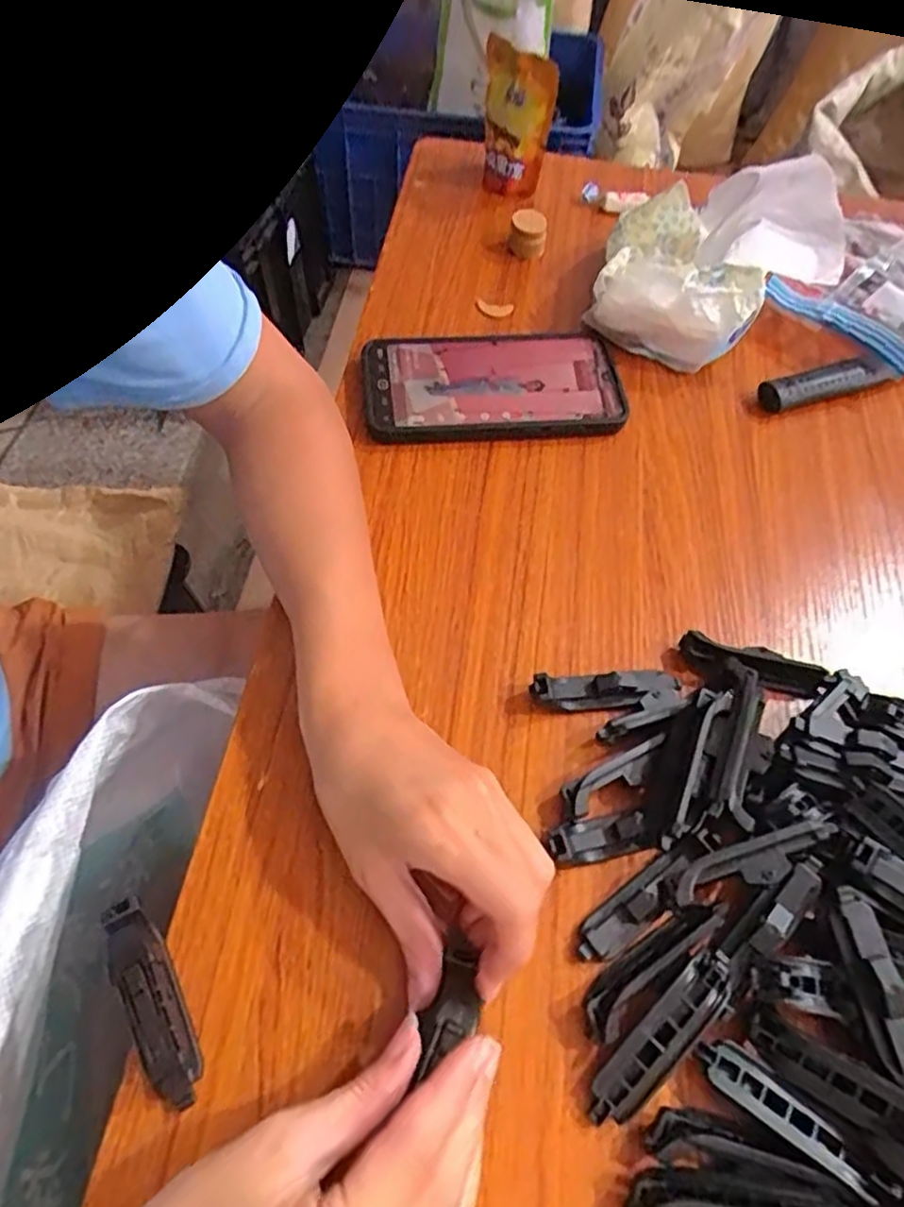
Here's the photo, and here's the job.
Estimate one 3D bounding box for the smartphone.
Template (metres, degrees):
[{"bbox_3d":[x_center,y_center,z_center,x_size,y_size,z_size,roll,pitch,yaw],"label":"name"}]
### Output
[{"bbox_3d":[0.025,-0.137,0.454,0.159,0.016,0.082,-4,59,-6],"label":"smartphone"}]

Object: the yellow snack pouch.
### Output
[{"bbox_3d":[0.046,-0.370,0.554,0.060,0.098,0.024,35,55,15],"label":"yellow snack pouch"}]

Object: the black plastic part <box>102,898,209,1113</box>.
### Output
[{"bbox_3d":[-0.113,0.147,0.267,0.019,0.024,0.074,-25,63,-17],"label":"black plastic part"}]

